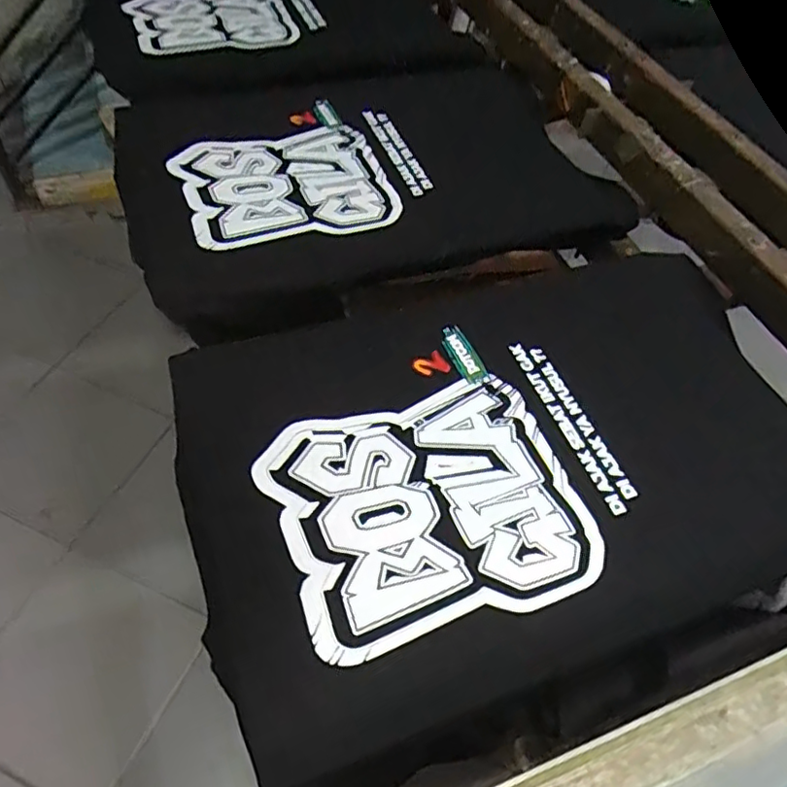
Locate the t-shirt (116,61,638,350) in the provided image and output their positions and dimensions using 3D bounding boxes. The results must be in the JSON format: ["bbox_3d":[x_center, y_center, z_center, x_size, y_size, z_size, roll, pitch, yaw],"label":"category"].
[{"bbox_3d":[-0.034,-0.319,0.874,0.658,0.107,0.424,-18,57,-18],"label":"t-shirt"}]

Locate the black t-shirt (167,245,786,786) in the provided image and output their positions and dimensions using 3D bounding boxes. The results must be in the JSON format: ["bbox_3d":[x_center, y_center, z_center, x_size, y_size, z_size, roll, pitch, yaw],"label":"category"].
[{"bbox_3d":[0.133,0.063,0.606,0.643,0.062,0.421,-16,57,-16],"label":"black t-shirt"}]

